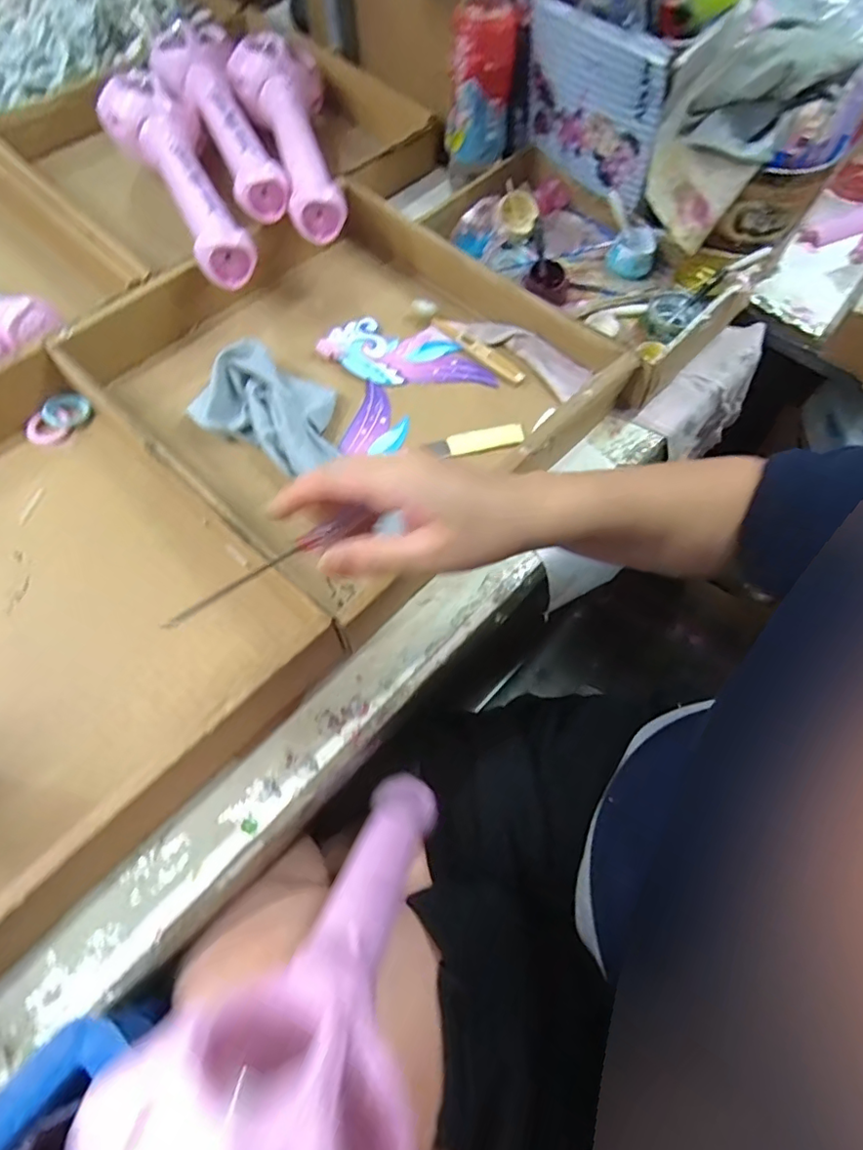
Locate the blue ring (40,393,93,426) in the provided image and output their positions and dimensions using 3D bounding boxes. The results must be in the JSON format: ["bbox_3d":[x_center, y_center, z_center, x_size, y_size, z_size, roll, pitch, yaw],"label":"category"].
[{"bbox_3d":[-0.323,-0.146,0.498,0.037,0.005,0.036,1,65,-1],"label":"blue ring"}]

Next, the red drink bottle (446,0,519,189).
[{"bbox_3d":[0.050,-0.493,0.558,0.061,0.186,0.049,9,65,3],"label":"red drink bottle"}]

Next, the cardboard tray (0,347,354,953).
[{"bbox_3d":[-0.309,0.035,0.388,0.373,0.069,0.337,42,71,16],"label":"cardboard tray"}]

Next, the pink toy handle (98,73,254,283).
[{"bbox_3d":[-0.256,-0.398,0.570,0.090,0.091,0.343,-24,72,-10],"label":"pink toy handle"}]

